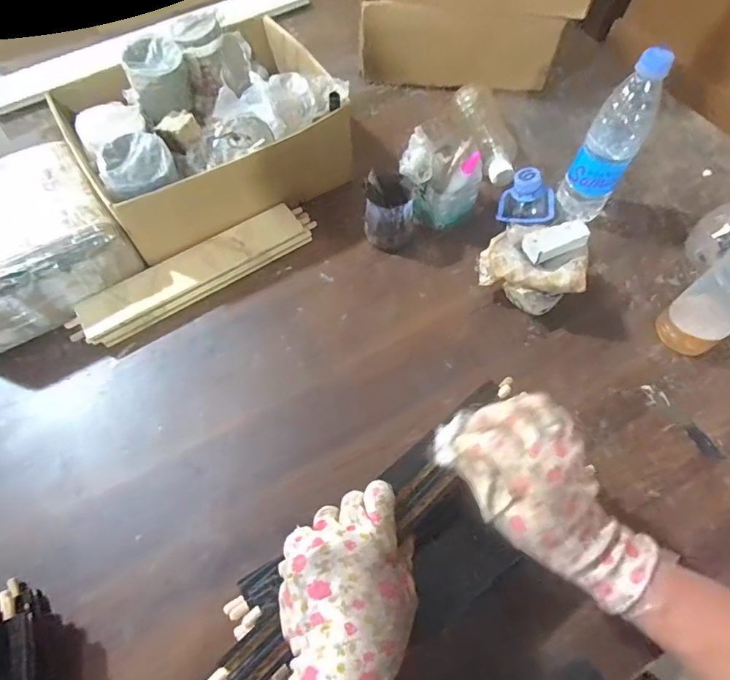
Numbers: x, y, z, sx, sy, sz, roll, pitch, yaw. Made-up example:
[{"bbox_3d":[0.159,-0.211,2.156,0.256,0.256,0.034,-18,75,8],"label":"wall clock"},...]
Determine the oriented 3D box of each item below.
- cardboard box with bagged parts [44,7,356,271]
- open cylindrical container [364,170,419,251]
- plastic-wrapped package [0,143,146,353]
[{"bbox_3d":[-0.206,-0.289,0.615,0.322,0.129,0.255,-30,65,-14],"label":"cardboard box with bagged parts"},{"bbox_3d":[0.033,-0.167,0.613,0.069,0.084,0.072,0,62,0],"label":"open cylindrical container"},{"bbox_3d":[-0.417,-0.106,0.567,0.223,0.112,0.186,-33,67,-16],"label":"plastic-wrapped package"}]

